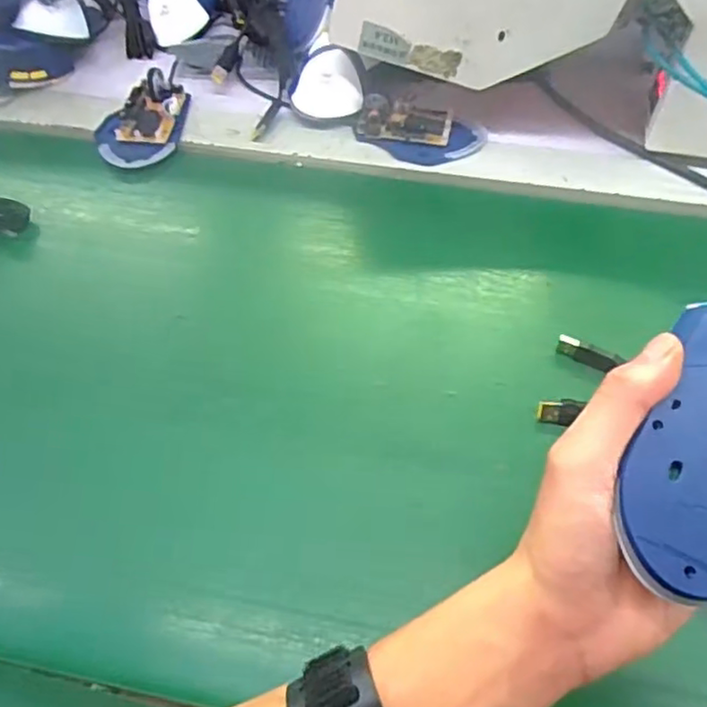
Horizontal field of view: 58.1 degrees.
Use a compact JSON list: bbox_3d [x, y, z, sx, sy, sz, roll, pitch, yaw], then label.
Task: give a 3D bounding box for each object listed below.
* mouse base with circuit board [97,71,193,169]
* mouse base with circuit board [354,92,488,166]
[{"bbox_3d":[-0.188,-0.209,0.562,0.068,0.022,0.106,2,55,3],"label":"mouse base with circuit board"},{"bbox_3d":[0.057,-0.195,0.547,0.108,0.023,0.066,11,56,9],"label":"mouse base with circuit board"}]

